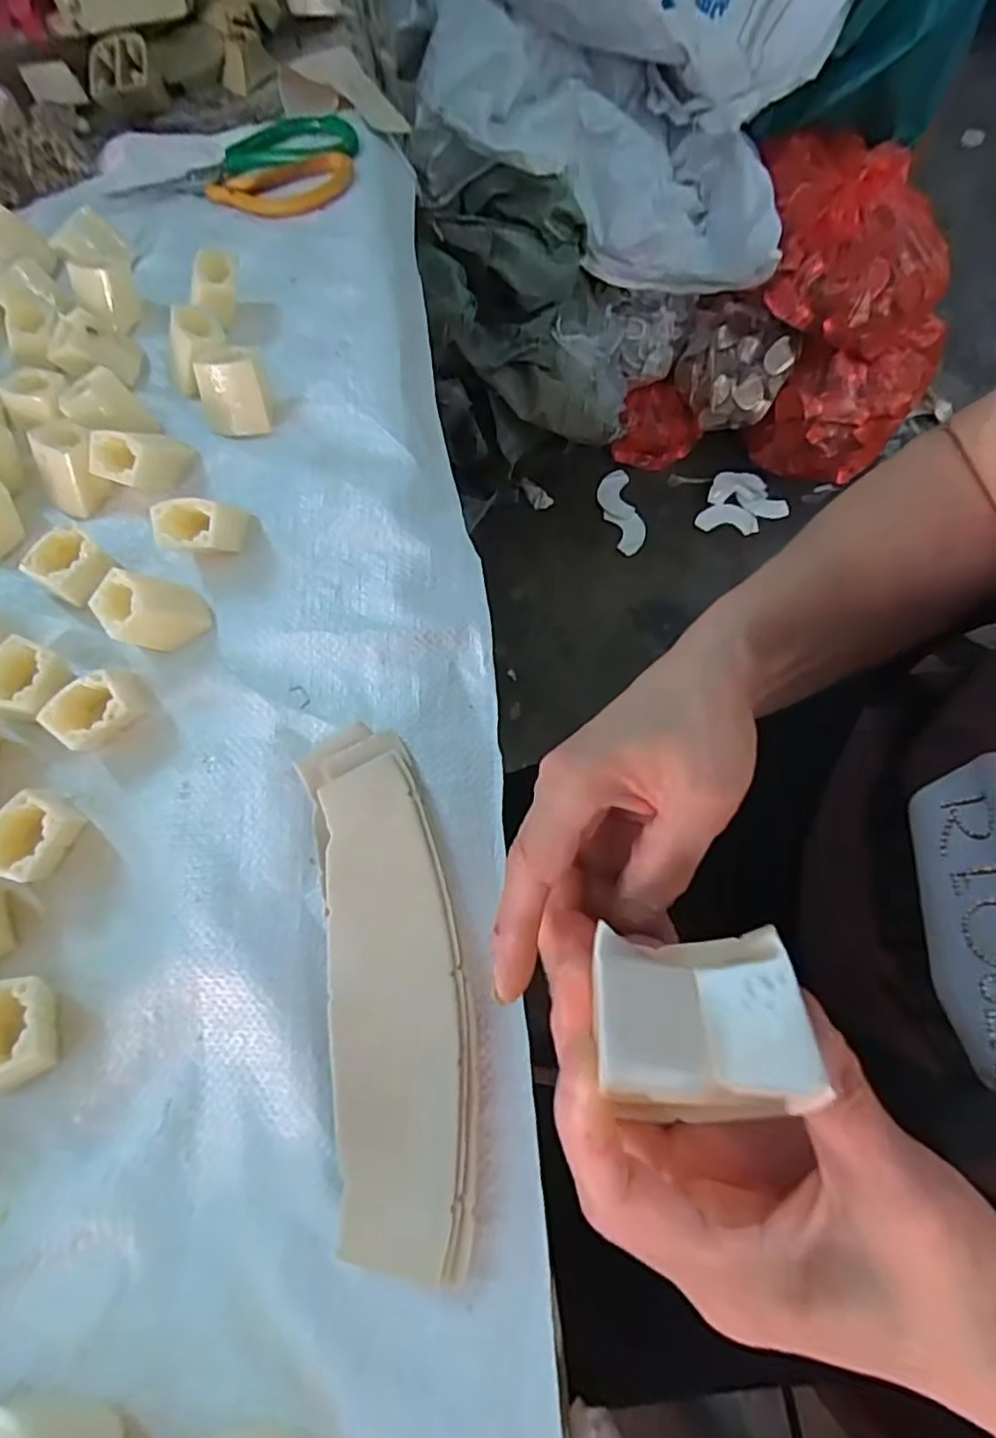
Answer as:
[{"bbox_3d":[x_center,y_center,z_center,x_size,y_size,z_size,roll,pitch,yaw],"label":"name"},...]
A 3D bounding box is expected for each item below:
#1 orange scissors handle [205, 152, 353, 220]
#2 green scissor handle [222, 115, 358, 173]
[{"bbox_3d":[-0.159,-0.386,0.474,0.105,0.008,0.053,-7,67,3],"label":"orange scissors handle"},{"bbox_3d":[-0.157,-0.429,0.489,0.100,0.017,0.039,-9,67,-1],"label":"green scissor handle"}]

